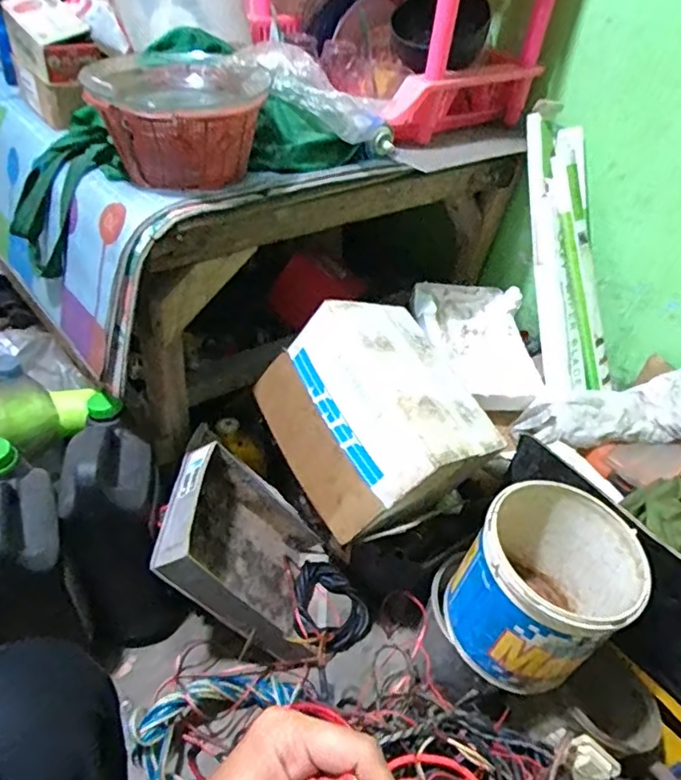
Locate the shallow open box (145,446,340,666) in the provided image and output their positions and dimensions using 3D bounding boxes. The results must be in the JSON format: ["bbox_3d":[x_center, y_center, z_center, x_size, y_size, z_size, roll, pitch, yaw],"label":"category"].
[{"bbox_3d":[-0.126,0.248,0.851,0.061,0.329,0.229,-24,36,18],"label":"shallow open box"}]

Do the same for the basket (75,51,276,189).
[{"bbox_3d":[-0.187,-0.314,0.673,0.191,0.106,0.195,5,41,-1],"label":"basket"}]

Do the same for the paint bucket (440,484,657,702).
[{"bbox_3d":[0.246,0.242,0.690,0.185,0.185,0.171,4,41,-3],"label":"paint bucket"}]

